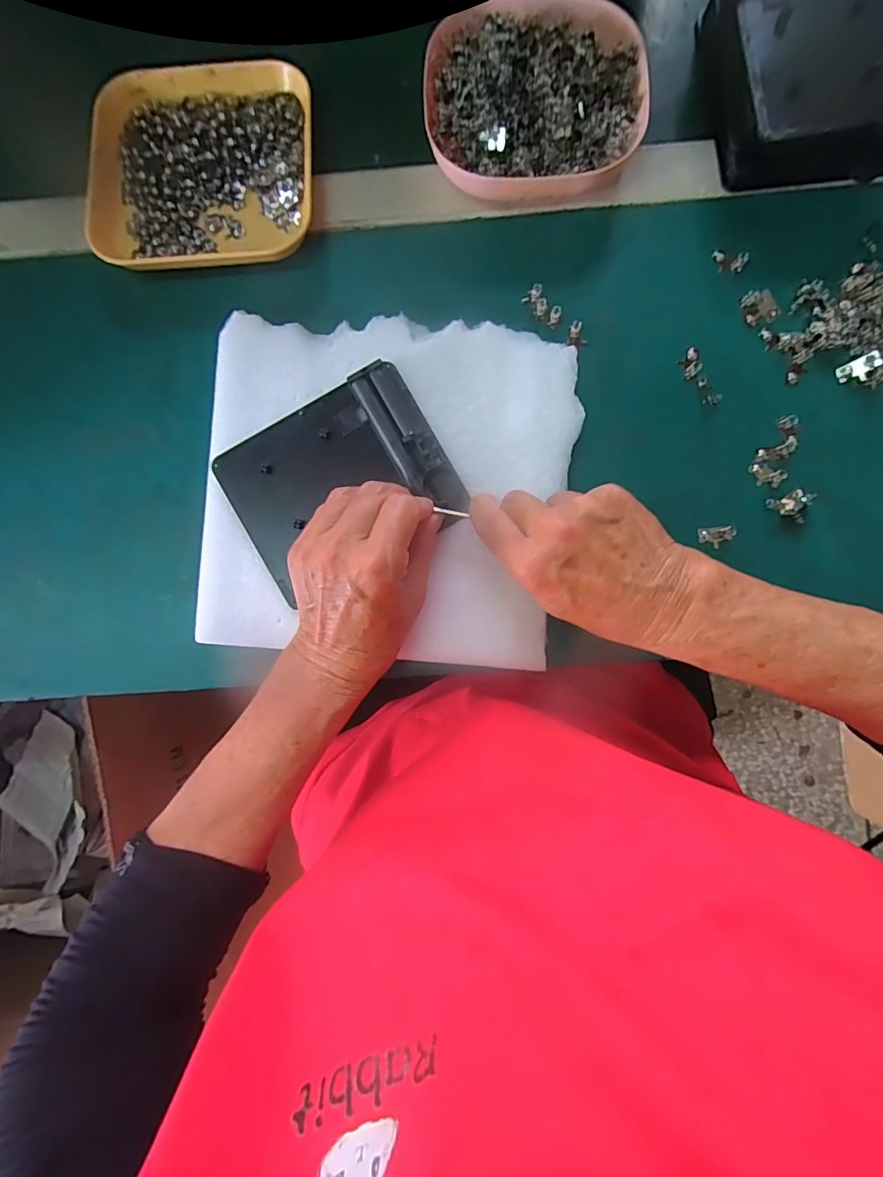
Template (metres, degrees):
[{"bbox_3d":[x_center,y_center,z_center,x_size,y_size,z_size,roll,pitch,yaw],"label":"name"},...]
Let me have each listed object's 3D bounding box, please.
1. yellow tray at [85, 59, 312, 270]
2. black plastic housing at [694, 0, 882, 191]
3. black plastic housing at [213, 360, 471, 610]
[{"bbox_3d":[-0.159,-0.287,0.326,0.143,0.018,0.146,-3,89,2],"label":"yellow tray"},{"bbox_3d":[0.230,-0.322,0.294,0.117,0.048,0.130,-6,89,2],"label":"black plastic housing"},{"bbox_3d":[-0.065,-0.069,0.308,0.133,0.014,0.104,-29,88,1],"label":"black plastic housing"}]

